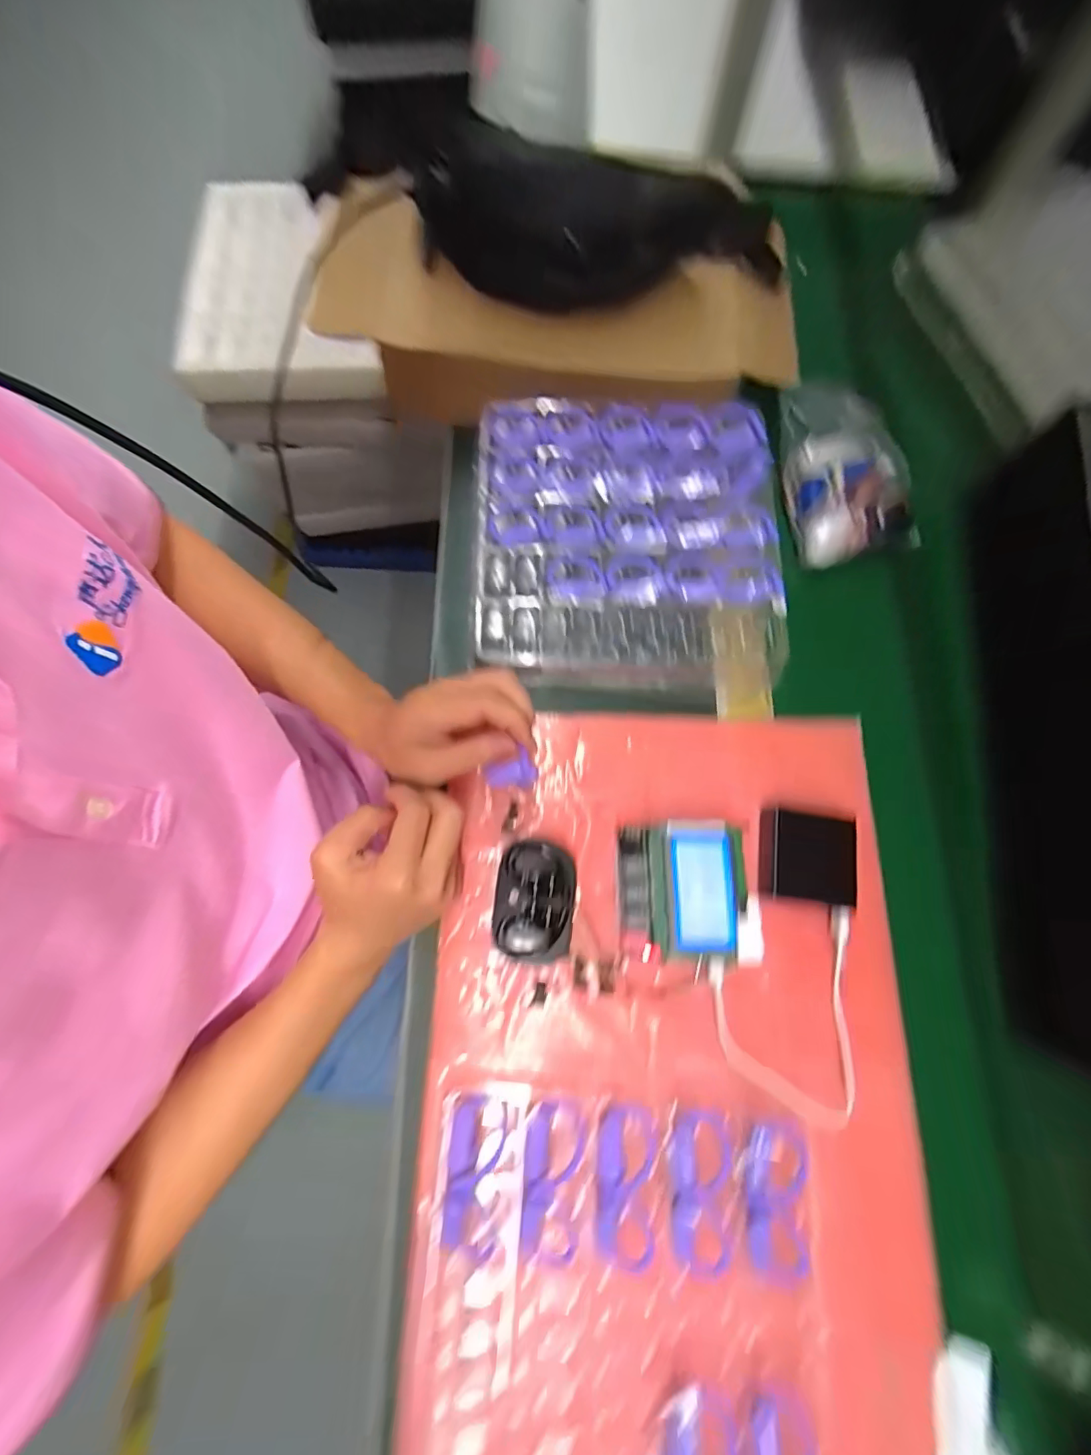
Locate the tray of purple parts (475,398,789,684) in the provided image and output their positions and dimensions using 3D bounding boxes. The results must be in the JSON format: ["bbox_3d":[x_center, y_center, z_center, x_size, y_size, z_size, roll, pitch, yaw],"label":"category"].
[{"bbox_3d":[0.069,-0.167,0.443,0.254,0.042,0.253,2,82,1],"label":"tray of purple parts"}]

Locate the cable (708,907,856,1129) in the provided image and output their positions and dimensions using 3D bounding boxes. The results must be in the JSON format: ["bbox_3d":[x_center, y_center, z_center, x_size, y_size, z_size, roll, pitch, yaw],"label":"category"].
[{"bbox_3d":[0.169,0.198,0.374,0.106,0.021,0.139,7,72,3],"label":"cable"}]

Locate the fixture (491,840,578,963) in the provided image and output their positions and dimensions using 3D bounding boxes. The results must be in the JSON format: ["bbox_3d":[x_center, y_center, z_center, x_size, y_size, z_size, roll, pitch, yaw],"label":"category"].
[{"bbox_3d":[-0.008,0.130,0.389,0.057,0.029,0.081,7,71,2],"label":"fixture"}]

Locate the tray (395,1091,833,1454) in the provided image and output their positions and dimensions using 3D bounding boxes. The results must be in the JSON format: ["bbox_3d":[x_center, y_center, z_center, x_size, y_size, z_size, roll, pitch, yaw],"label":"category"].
[{"bbox_3d":[0.045,0.368,0.312,0.252,0.026,0.239,5,71,1],"label":"tray"}]

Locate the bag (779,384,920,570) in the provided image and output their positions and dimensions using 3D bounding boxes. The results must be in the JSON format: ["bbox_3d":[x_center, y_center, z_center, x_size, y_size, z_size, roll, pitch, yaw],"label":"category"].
[{"bbox_3d":[0.285,-0.243,0.499,0.131,0.055,0.183,2,73,0],"label":"bag"}]

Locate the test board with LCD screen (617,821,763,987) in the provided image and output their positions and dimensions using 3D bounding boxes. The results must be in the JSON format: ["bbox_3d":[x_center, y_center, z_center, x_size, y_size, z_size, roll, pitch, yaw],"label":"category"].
[{"bbox_3d":[0.101,0.122,0.382,0.093,0.044,0.100,2,73,-1],"label":"test board with LCD screen"}]

